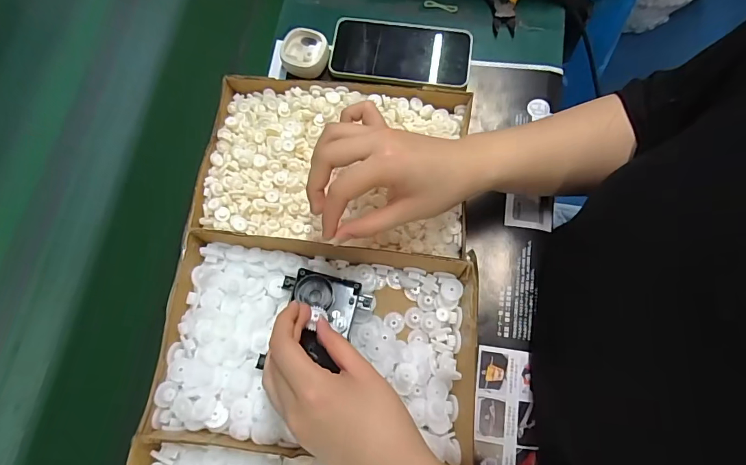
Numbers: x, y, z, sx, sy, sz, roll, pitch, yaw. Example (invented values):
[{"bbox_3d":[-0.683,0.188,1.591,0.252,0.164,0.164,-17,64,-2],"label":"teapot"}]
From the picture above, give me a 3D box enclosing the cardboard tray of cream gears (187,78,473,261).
[{"bbox_3d":[-0.037,-0.069,0.418,0.257,0.041,0.170,6,73,1],"label":"cardboard tray of cream gears"}]

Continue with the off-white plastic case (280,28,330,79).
[{"bbox_3d":[-0.078,-0.207,0.474,0.054,0.021,0.053,-1,74,2],"label":"off-white plastic case"}]

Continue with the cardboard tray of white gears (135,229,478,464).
[{"bbox_3d":[-0.047,0.096,0.368,0.268,0.047,0.175,3,73,0],"label":"cardboard tray of white gears"}]

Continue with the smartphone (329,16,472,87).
[{"bbox_3d":[0.034,-0.212,0.484,0.161,0.012,0.081,5,75,4],"label":"smartphone"}]

